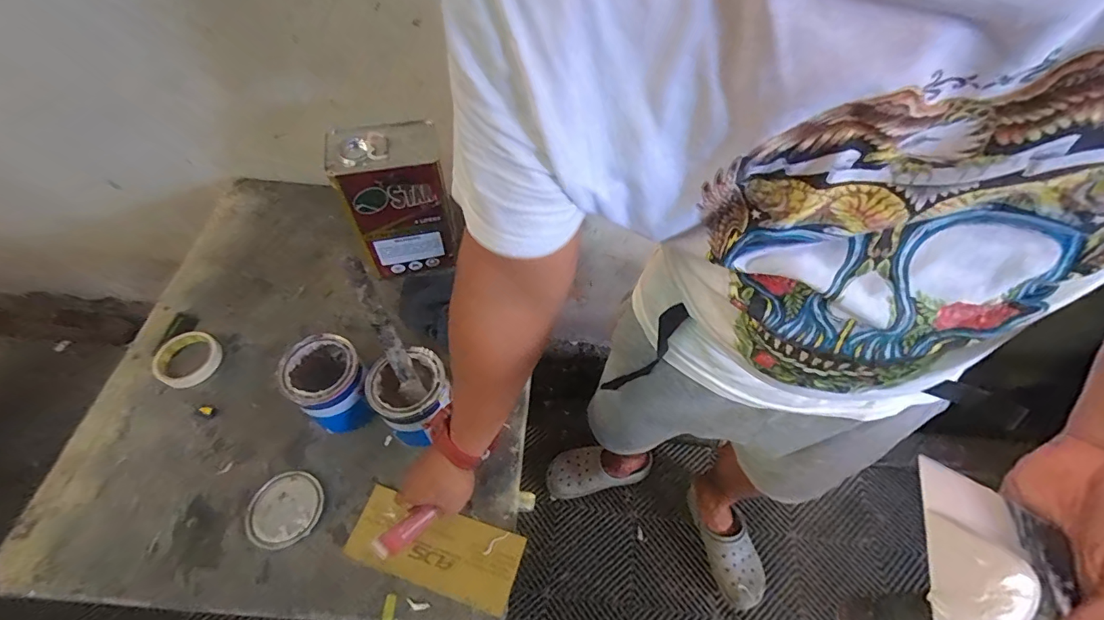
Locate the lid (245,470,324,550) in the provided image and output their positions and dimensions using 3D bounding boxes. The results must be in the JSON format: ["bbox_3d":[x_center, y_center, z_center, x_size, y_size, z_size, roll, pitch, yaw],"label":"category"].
[{"bbox_3d":[-0.369,0.274,0.649,0.097,0.014,0.094,0,58,0],"label":"lid"}]

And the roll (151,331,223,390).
[{"bbox_3d":[-0.601,0.080,0.774,0.103,0.023,0.093,28,62,17],"label":"roll"}]

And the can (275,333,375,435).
[{"bbox_3d":[-0.326,0.111,0.695,0.098,0.123,0.101,0,58,0],"label":"can"}]

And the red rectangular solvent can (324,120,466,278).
[{"bbox_3d":[-0.258,-0.183,0.812,0.162,0.250,0.108,-15,59,-9],"label":"red rectangular solvent can"}]

